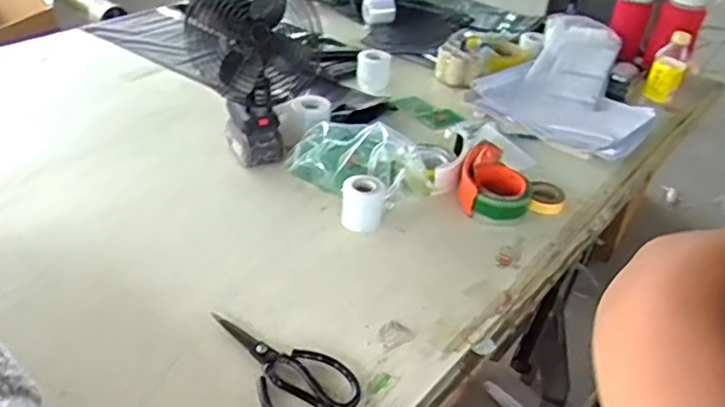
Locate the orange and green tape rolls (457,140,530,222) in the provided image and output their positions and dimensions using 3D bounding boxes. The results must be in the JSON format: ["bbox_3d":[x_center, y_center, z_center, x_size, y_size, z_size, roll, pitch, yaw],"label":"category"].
[{"bbox_3d":[0.212,-0.035,1.041,0.116,0.060,0.145,11,37,7],"label":"orange and green tape rolls"}]

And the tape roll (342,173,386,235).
[{"bbox_3d":[0.002,-0.004,0.986,0.063,0.072,0.069,2,36,-5],"label":"tape roll"}]

